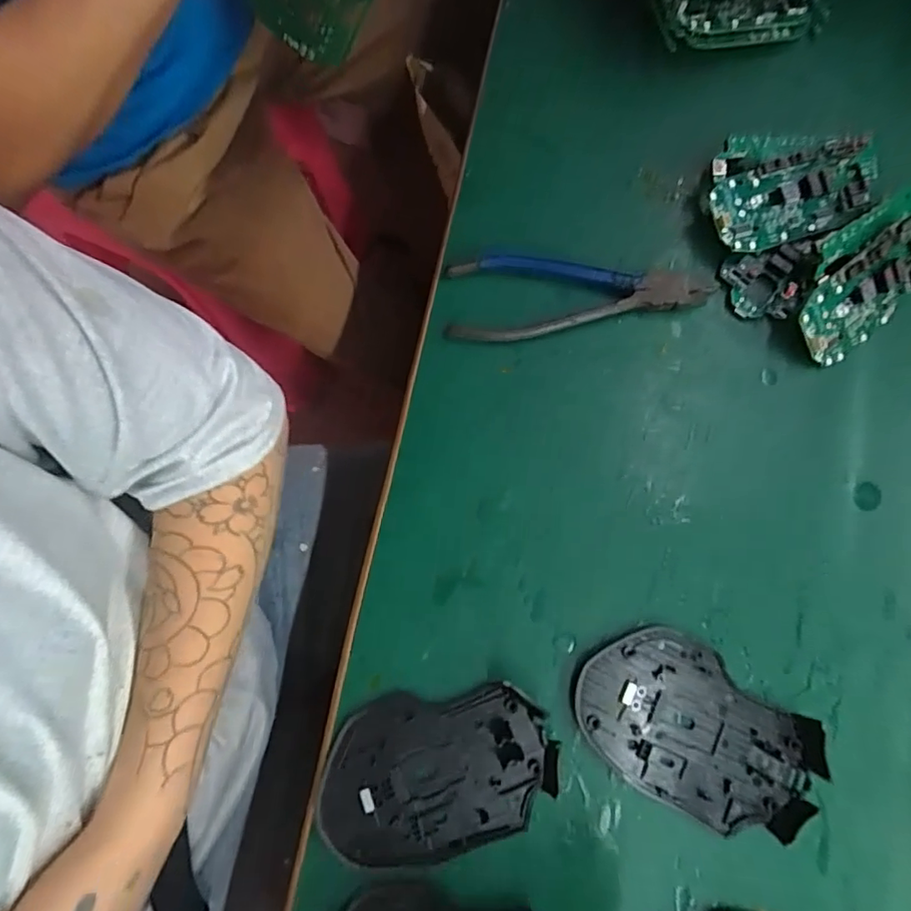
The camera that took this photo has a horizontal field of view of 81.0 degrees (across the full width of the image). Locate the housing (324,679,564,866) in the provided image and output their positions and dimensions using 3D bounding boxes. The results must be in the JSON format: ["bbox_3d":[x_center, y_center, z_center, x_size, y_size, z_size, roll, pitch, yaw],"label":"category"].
[{"bbox_3d":[-0.009,0.155,0.257,0.110,0.011,0.072,-6,79,-1],"label":"housing"}]

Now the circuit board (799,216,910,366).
[{"bbox_3d":[0.226,-0.088,0.290,0.087,0.010,0.044,-40,111,-3],"label":"circuit board"}]

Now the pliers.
[{"bbox_3d":[0.070,-0.092,0.303,0.148,0.009,0.048,-2,79,0],"label":"pliers"}]

